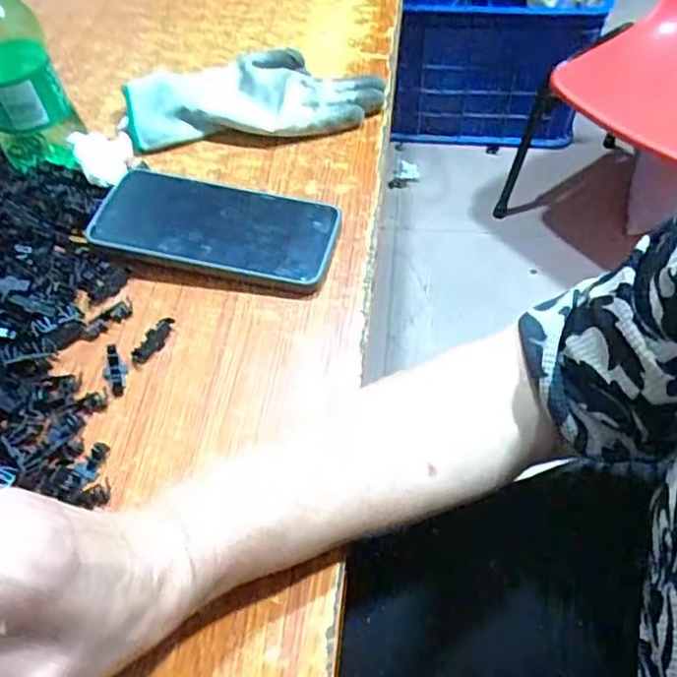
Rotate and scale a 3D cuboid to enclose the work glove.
[{"bbox_3d":[-0.068,-0.203,0.525,0.203,0.027,0.093,-5,51,-3],"label":"work glove"}]

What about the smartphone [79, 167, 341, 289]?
[{"bbox_3d":[-0.084,-0.080,0.435,0.160,0.008,0.078,11,52,6],"label":"smartphone"}]

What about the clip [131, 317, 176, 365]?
[{"bbox_3d":[-0.114,0.001,0.391,0.011,0.007,0.036,24,56,19],"label":"clip"}]

